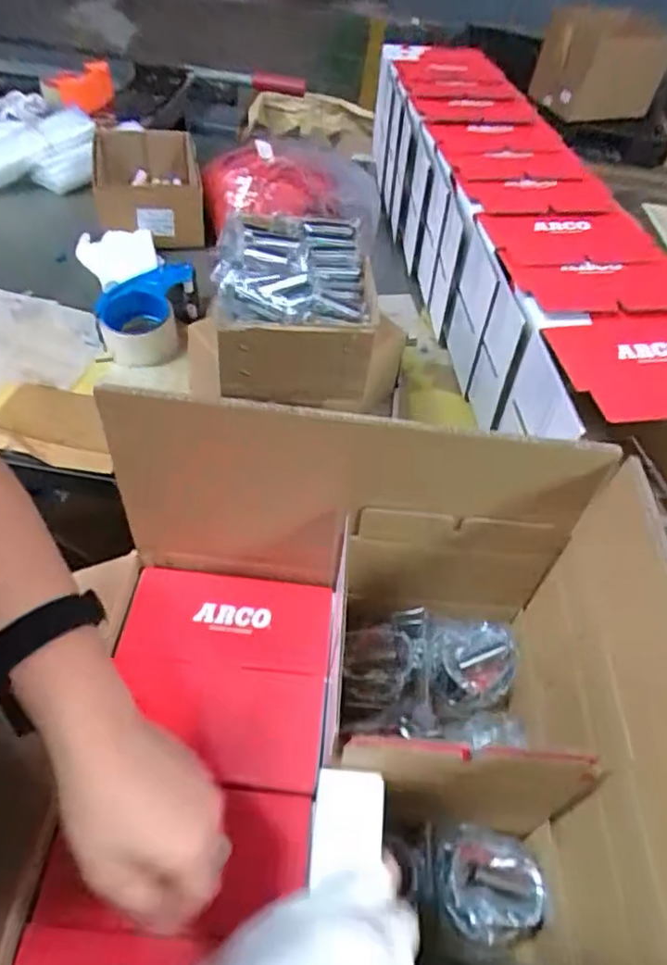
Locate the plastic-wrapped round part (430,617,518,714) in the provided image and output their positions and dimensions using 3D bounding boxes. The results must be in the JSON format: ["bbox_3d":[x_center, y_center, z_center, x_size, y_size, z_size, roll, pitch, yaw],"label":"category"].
[{"bbox_3d":[0.130,0.172,0.569,0.082,0.030,0.075,3,51,-4],"label":"plastic-wrapped round part"}]

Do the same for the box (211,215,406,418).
[{"bbox_3d":[-0.038,-0.186,0.608,0.150,0.089,0.194,-4,52,-9],"label":"box"}]

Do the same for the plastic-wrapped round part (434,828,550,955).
[{"bbox_3d":[0.116,0.309,0.464,0.079,0.051,0.074,3,51,-4],"label":"plastic-wrapped round part"}]

